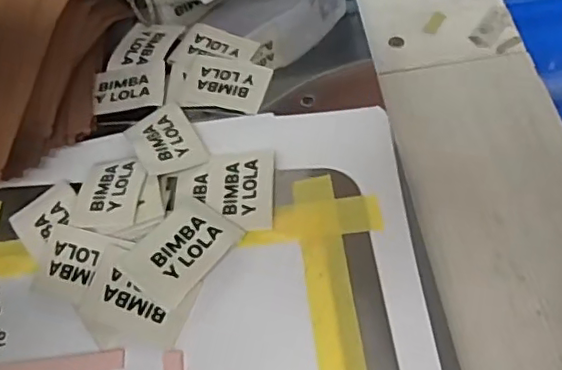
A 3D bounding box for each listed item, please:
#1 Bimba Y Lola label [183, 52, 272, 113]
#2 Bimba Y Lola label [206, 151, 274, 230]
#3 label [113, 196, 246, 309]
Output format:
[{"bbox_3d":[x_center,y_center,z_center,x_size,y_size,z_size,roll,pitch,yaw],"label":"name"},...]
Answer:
[{"bbox_3d":[-0.040,-0.071,0.417,0.059,0.005,0.044,11,63,13],"label":"Bimba Y Lola label"},{"bbox_3d":[-0.025,0.002,0.363,0.041,0.004,0.056,-3,56,5],"label":"Bimba Y Lola label"},{"bbox_3d":[-0.057,0.038,0.339,0.046,0.007,0.060,32,65,15],"label":"label"}]

